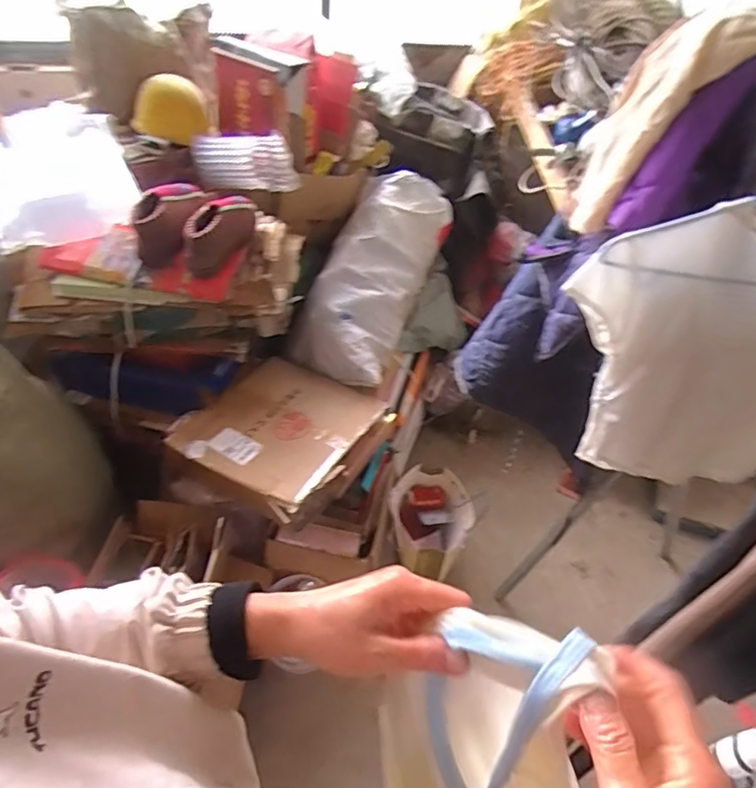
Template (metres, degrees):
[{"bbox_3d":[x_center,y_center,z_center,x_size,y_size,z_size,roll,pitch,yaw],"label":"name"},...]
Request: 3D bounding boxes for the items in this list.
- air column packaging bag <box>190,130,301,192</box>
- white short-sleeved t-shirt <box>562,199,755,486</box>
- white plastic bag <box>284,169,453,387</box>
[{"bbox_3d":[-0.377,-0.661,1.565,0.279,0.148,0.070,-6,46,-11],"label":"air column packaging bag"},{"bbox_3d":[0.528,-0.037,0.869,0.471,0.496,0.030,10,45,5],"label":"white short-sleeved t-shirt"},{"bbox_3d":[0.002,-0.379,1.731,0.294,0.240,0.761,20,70,15],"label":"white plastic bag"}]

